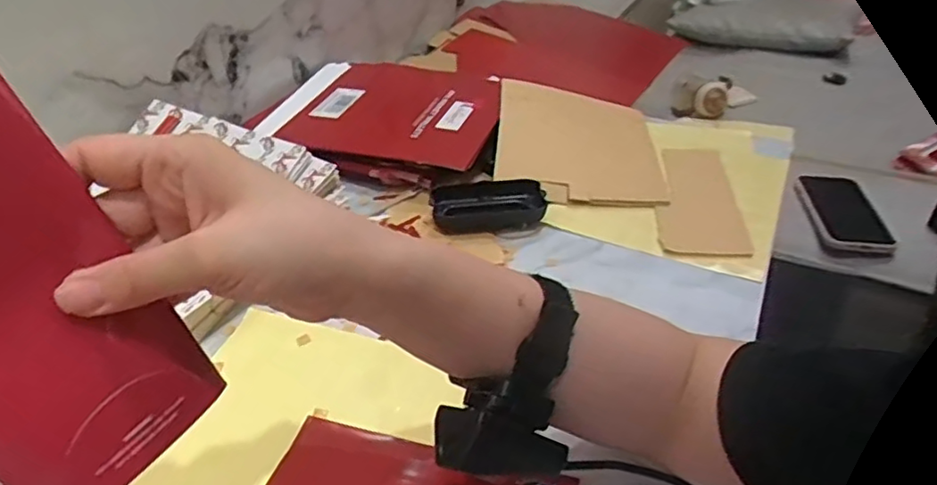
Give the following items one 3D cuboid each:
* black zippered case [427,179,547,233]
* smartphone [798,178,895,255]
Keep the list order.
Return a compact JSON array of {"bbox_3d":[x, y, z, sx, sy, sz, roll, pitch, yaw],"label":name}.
[{"bbox_3d":[0.020,-0.036,0.628,0.108,0.029,0.056,-3,39,-1],"label":"black zippered case"},{"bbox_3d":[0.439,-0.042,0.751,0.077,0.015,0.162,4,39,8],"label":"smartphone"}]

